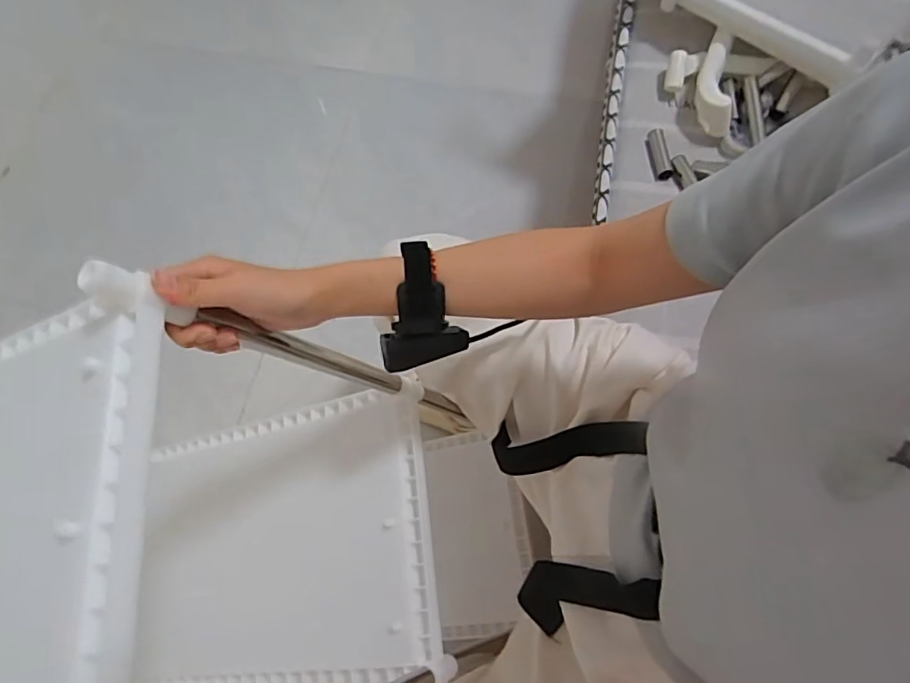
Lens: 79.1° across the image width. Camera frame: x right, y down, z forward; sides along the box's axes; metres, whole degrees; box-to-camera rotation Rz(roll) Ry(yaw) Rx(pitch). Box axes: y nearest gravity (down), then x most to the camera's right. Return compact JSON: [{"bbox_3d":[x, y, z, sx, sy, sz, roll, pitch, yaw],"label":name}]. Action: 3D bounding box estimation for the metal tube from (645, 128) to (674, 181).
[{"bbox_3d":[0.293,-0.270,0.792,0.020,0.024,0.080,-8,68,-1],"label":"metal tube"}]

